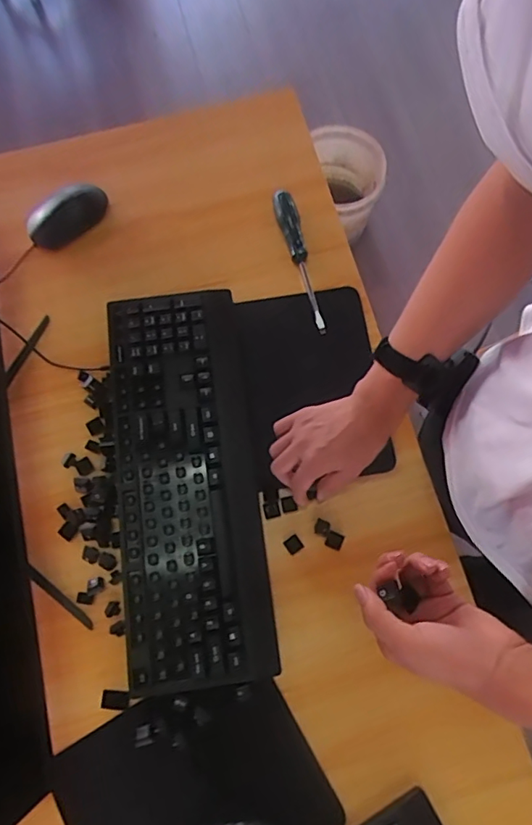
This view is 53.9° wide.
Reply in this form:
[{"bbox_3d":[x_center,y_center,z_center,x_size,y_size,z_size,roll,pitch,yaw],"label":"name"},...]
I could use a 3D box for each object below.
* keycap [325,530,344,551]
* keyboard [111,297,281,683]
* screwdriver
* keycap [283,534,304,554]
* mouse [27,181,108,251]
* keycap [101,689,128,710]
[{"bbox_3d":[0.075,0.141,0.578,0.019,0.004,0.018,20,75,6],"label":"keycap"},{"bbox_3d":[-0.092,0.067,0.591,0.156,0.028,0.431,-7,74,-2],"label":"keyboard"},{"bbox_3d":[0.040,-0.199,0.667,0.035,0.024,0.206,-9,74,-2],"label":"screwdriver"},{"bbox_3d":[0.030,0.144,0.574,0.018,0.004,0.018,-34,77,-9],"label":"keycap"},{"bbox_3d":[-0.268,-0.268,0.700,0.111,0.030,0.056,-36,77,-9],"label":"mouse"},{"bbox_3d":[-0.153,0.294,0.535,0.028,0.012,0.018,3,74,1],"label":"keycap"}]

